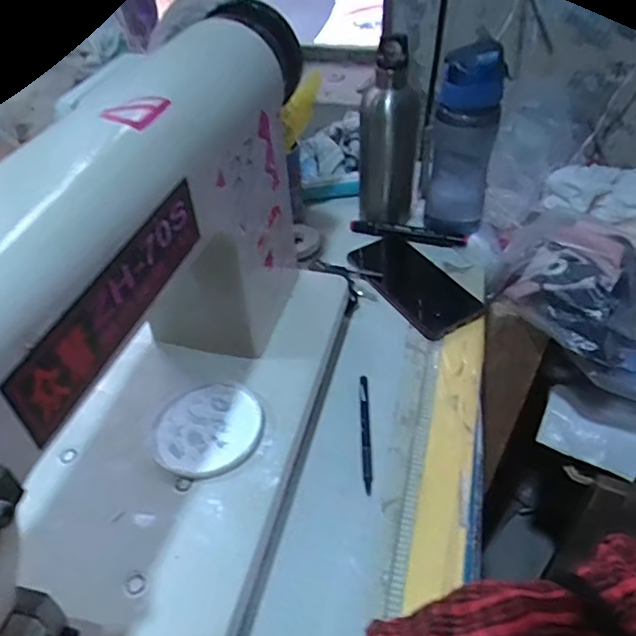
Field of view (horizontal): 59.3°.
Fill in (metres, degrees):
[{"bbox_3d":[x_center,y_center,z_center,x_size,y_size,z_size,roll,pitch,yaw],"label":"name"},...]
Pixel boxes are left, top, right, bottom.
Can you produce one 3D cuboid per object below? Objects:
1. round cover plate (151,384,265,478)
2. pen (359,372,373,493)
[{"bbox_3d":[-0.088,0.088,0.451,0.085,0.006,0.082,-1,45,1],"label":"round cover plate"},{"bbox_3d":[0.043,0.101,0.508,0.008,0.007,0.119,0,45,2],"label":"pen"}]

